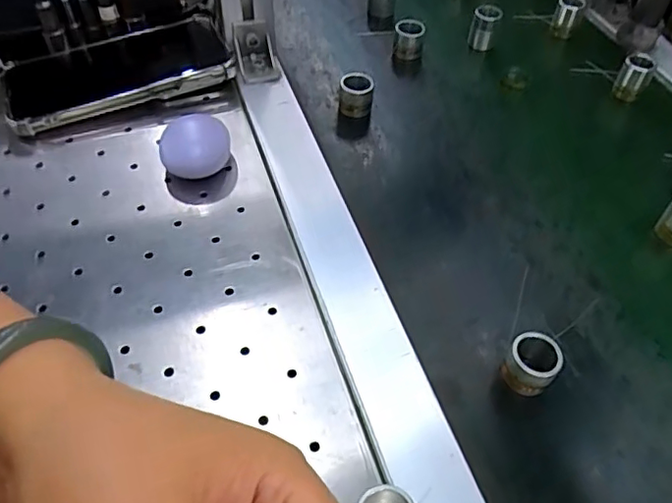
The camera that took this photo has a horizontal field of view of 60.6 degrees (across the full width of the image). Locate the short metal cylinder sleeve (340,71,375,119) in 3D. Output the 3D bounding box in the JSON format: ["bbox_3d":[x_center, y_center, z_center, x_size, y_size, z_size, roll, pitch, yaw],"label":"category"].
[{"bbox_3d":[0.015,-0.118,0.436,0.024,0.026,0.019,6,51,2],"label":"short metal cylinder sleeve"}]

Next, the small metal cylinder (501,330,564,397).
[{"bbox_3d":[0.102,0.058,0.299,0.024,0.024,0.024,1,51,-2],"label":"small metal cylinder"}]

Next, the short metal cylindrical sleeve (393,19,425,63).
[{"bbox_3d":[0.061,-0.177,0.483,0.024,0.030,0.020,7,51,3],"label":"short metal cylindrical sleeve"}]

